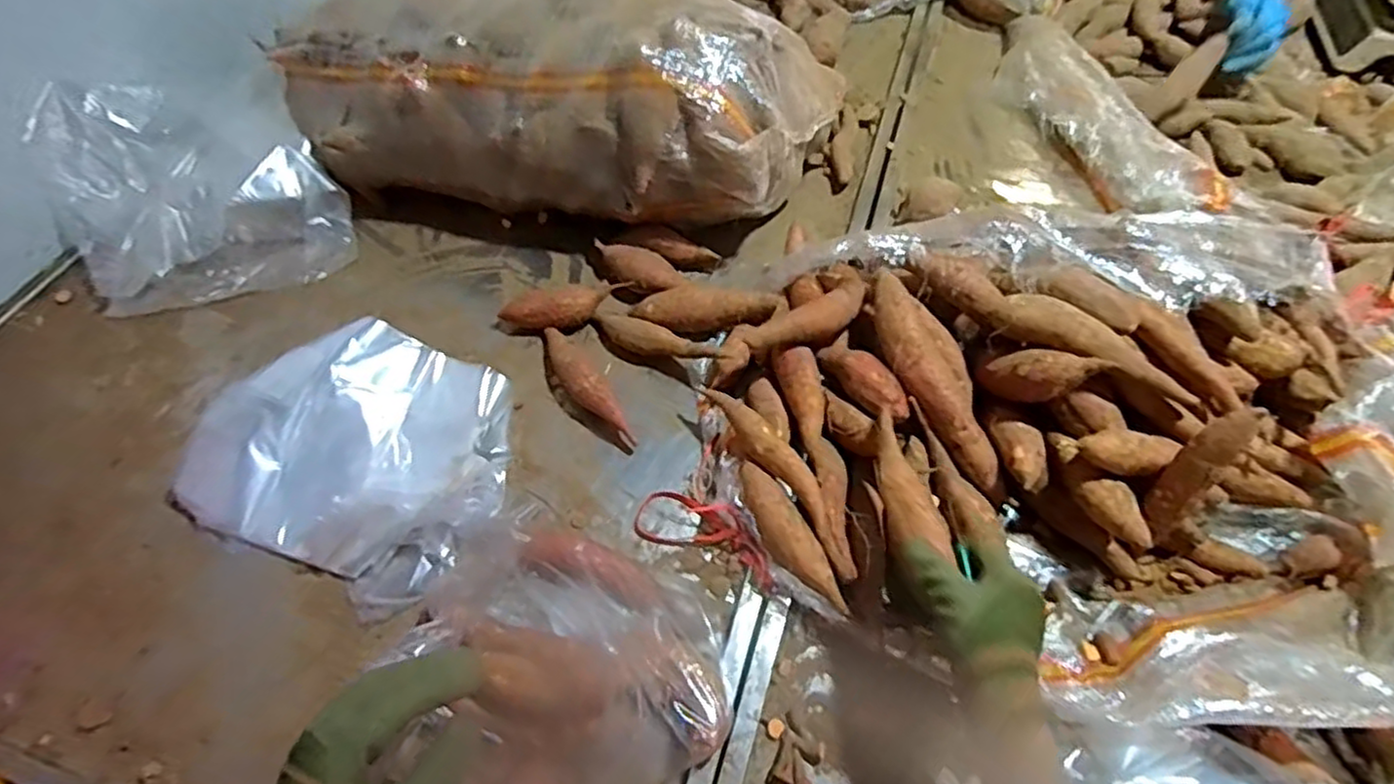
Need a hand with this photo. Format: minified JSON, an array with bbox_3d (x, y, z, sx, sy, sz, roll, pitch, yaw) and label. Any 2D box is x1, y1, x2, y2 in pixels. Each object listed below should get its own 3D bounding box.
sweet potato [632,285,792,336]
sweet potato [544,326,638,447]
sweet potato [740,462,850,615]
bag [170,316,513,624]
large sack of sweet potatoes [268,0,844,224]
[{"bbox_3d":[0.008,-0.093,0.787,0.168,0.046,0.043,4,56,4],"label":"sweet potato"},{"bbox_3d":[-0.127,-0.012,0.758,0.038,0.037,0.186,-30,60,-18],"label":"sweet potato"},{"bbox_3d":[0.080,0.133,0.630,0.041,0.046,0.159,-24,58,-14],"label":"sweet potato"},{"bbox_3d":[-0.340,0.050,0.703,0.293,0.074,0.252,22,59,16],"label":"bag"},{"bbox_3d":[-0.183,-0.369,0.883,0.673,0.225,0.256,11,56,9],"label":"large sack of sweet potatoes"}]

